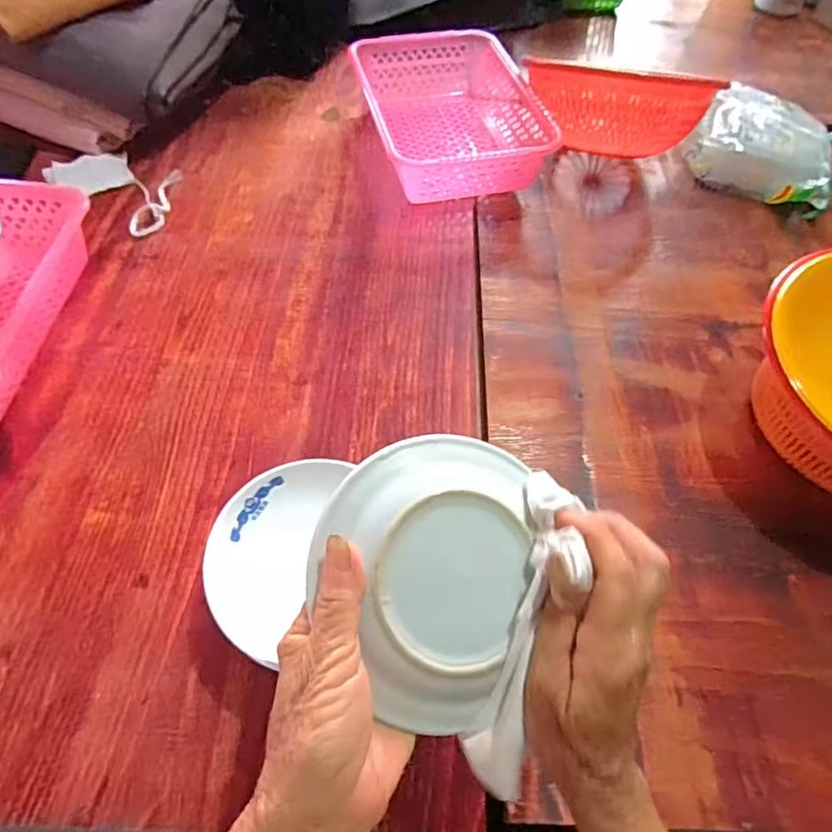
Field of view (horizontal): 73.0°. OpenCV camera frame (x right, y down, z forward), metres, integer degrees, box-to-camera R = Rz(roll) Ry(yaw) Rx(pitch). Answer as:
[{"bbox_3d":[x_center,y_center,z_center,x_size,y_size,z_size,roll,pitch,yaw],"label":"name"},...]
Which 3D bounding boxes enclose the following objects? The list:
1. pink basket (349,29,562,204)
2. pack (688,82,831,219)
[{"bbox_3d":[0.042,-0.417,0.773,0.218,0.078,0.288,-10,59,-10],"label":"pink basket"},{"bbox_3d":[0.506,-0.392,0.807,0.198,0.063,0.191,26,60,12],"label":"pack"}]

